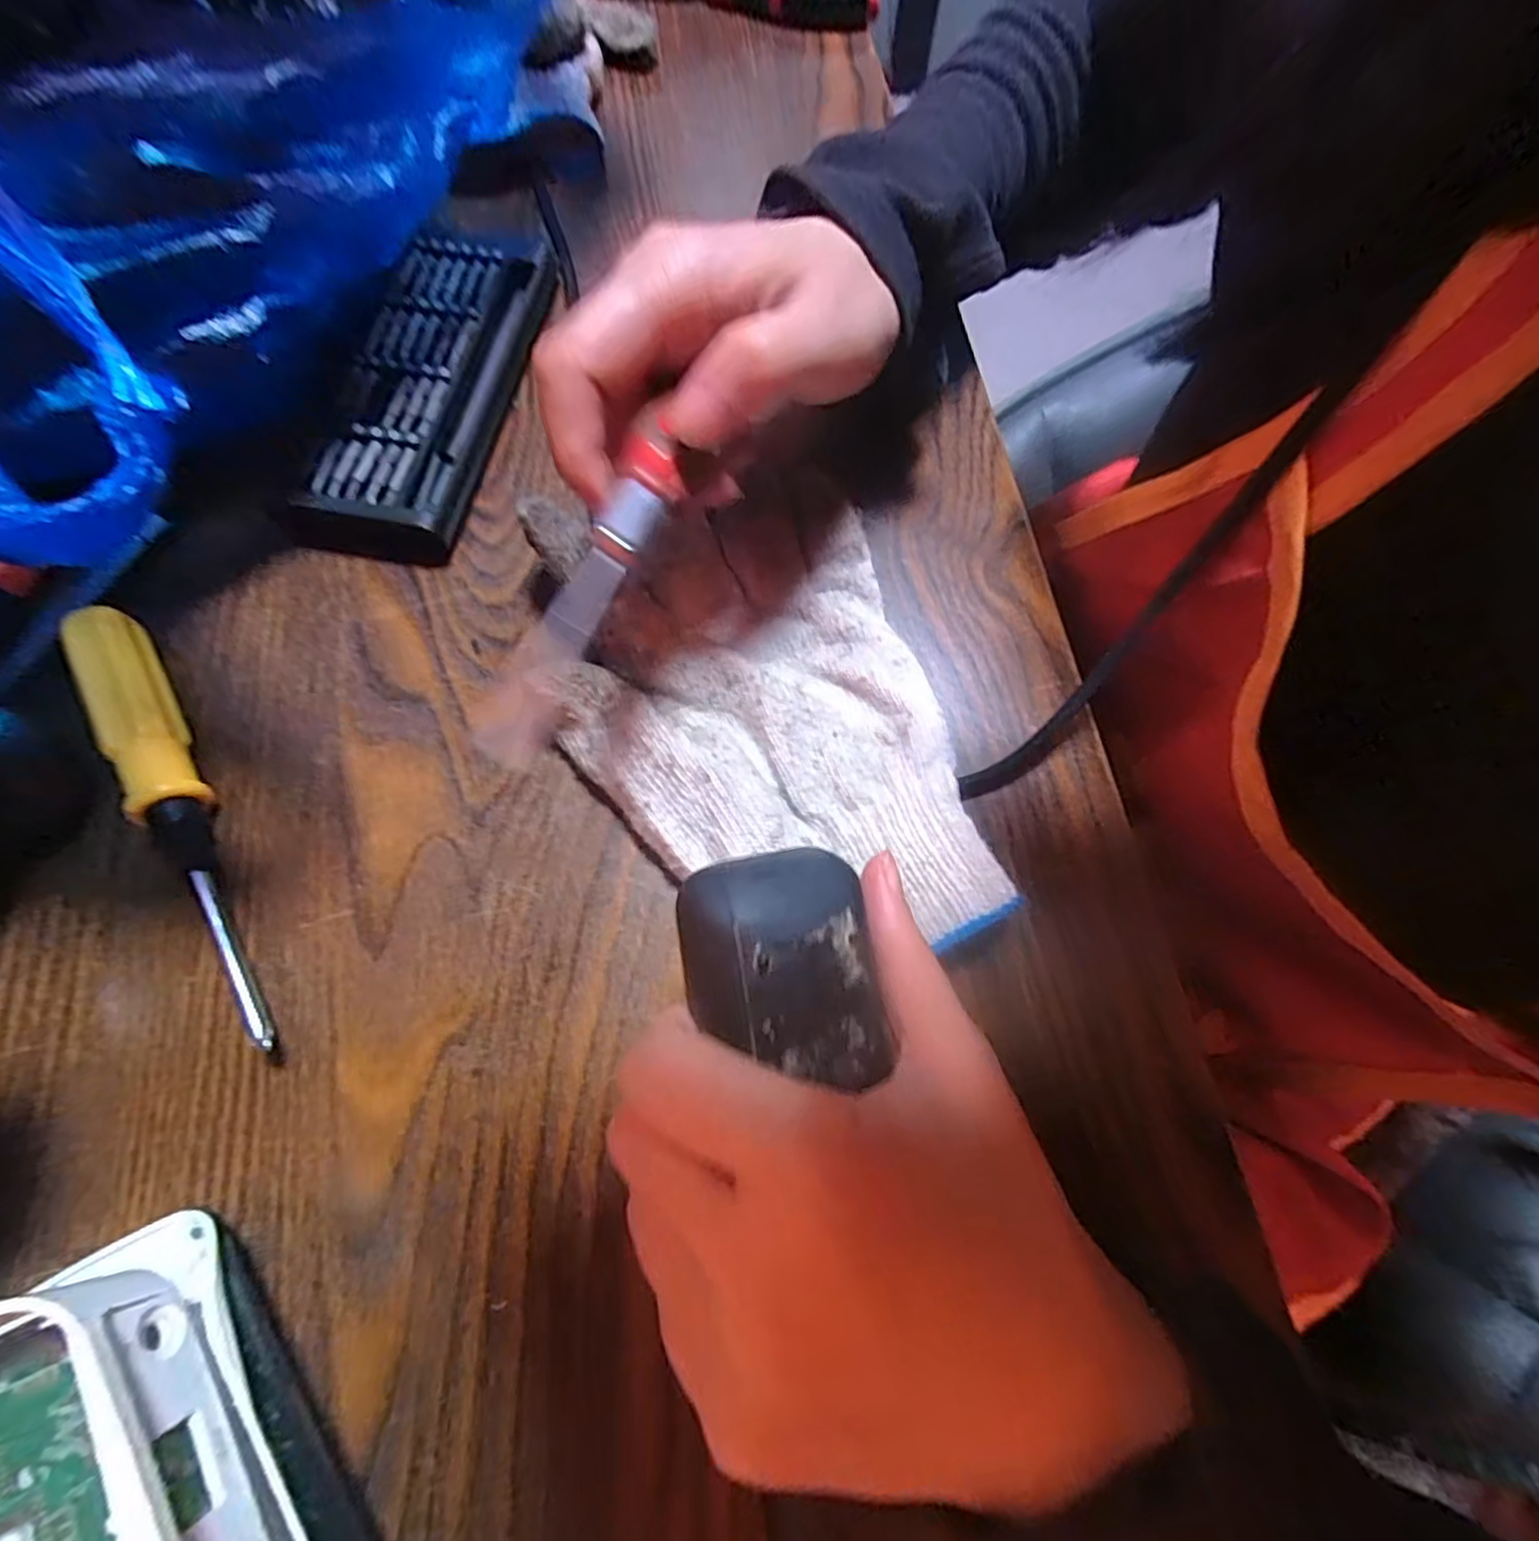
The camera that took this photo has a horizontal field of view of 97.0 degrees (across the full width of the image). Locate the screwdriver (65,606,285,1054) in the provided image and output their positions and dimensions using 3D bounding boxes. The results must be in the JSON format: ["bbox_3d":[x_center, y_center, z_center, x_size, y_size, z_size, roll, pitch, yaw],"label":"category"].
[{"bbox_3d":[-0.180,0.014,0.205,0.019,0.027,0.153,-30,74,-12],"label":"screwdriver"}]

